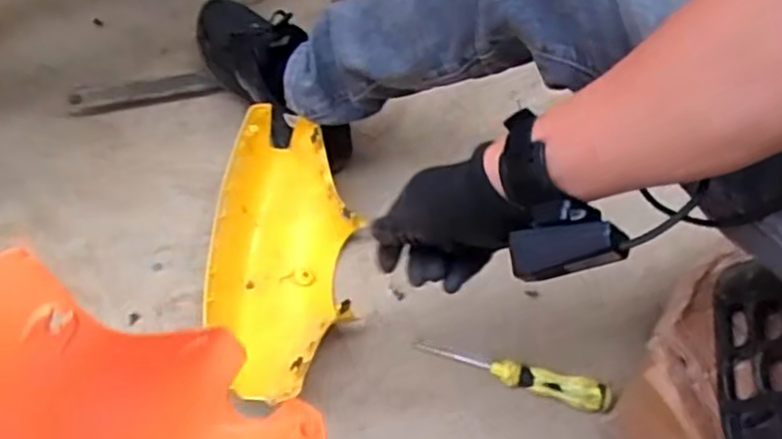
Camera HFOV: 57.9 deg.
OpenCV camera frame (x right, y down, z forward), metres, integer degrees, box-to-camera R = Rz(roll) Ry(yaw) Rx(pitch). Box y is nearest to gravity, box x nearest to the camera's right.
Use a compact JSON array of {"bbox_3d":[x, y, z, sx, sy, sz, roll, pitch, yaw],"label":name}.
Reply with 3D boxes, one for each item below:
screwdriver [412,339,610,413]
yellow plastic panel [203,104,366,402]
[{"bbox_3d":[0.128,0.161,0.739,0.204,0.035,0.027,16,61,6],"label":"screwdriver"},{"bbox_3d":[-0.117,0.036,0.764,0.158,0.109,0.305,5,61,0],"label":"yellow plastic panel"}]

